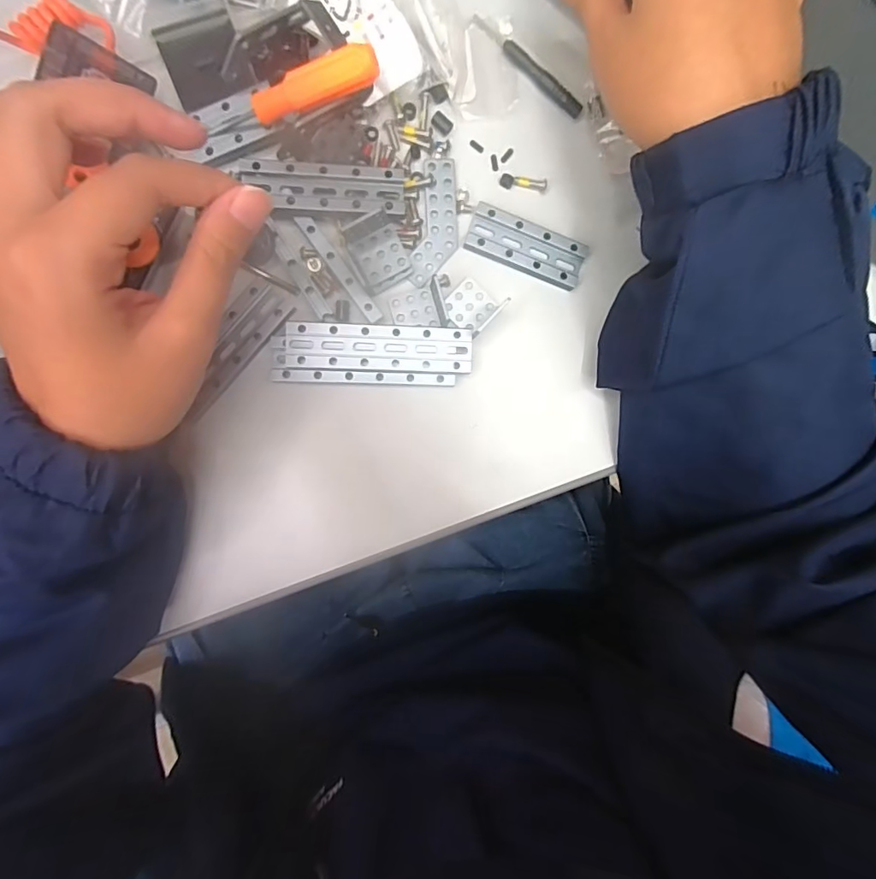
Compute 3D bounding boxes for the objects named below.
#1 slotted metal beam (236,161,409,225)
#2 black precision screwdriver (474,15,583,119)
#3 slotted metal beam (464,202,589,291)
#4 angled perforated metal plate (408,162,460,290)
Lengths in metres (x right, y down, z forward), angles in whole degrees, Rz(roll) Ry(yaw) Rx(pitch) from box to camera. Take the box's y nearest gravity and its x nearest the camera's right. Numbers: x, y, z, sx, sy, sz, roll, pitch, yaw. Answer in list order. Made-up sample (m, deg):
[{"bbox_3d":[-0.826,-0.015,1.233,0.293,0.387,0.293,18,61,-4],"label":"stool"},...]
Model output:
[{"bbox_3d":[-0.056,-0.124,0.246,0.077,0.013,0.025,-1,96,-5],"label":"slotted metal beam"},{"bbox_3d":[0.048,-0.197,0.260,0.072,0.005,0.008,40,91,-8],"label":"black precision screwdriver"},{"bbox_3d":[0.047,-0.103,0.265,0.063,0.007,0.026,21,94,-7],"label":"slotted metal beam"},{"bbox_3d":[0.000,-0.114,0.262,0.022,0.004,0.065,10,95,-6],"label":"angled perforated metal plate"}]

